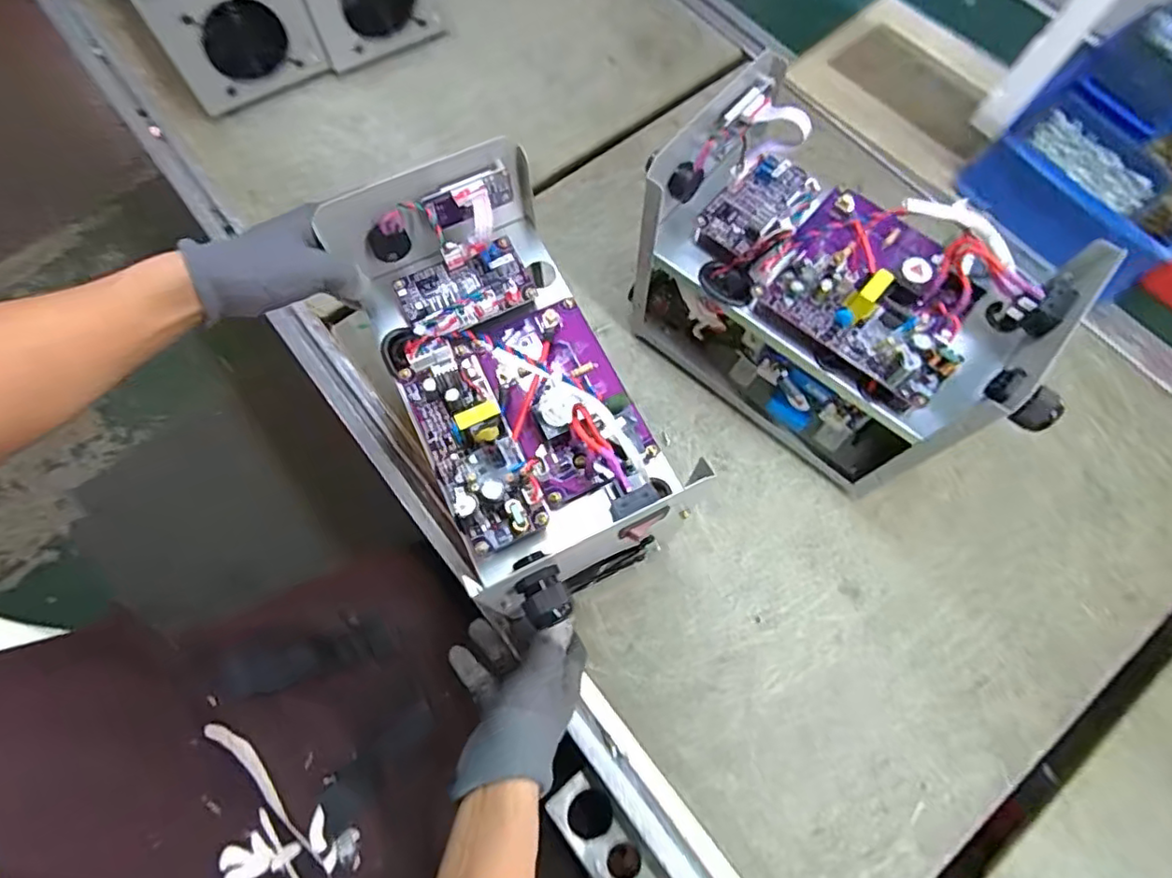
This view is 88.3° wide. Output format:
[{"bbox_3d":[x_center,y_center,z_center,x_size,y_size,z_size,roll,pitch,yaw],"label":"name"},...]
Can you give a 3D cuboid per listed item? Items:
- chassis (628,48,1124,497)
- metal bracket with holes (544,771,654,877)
[{"bbox_3d":[0.196,-0.107,0.499,0.281,0.216,0.147,38,75,12],"label":"chassis"},{"bbox_3d":[0.025,0.356,0.502,0.044,0.016,0.147,-37,74,-12],"label":"metal bracket with holes"}]

